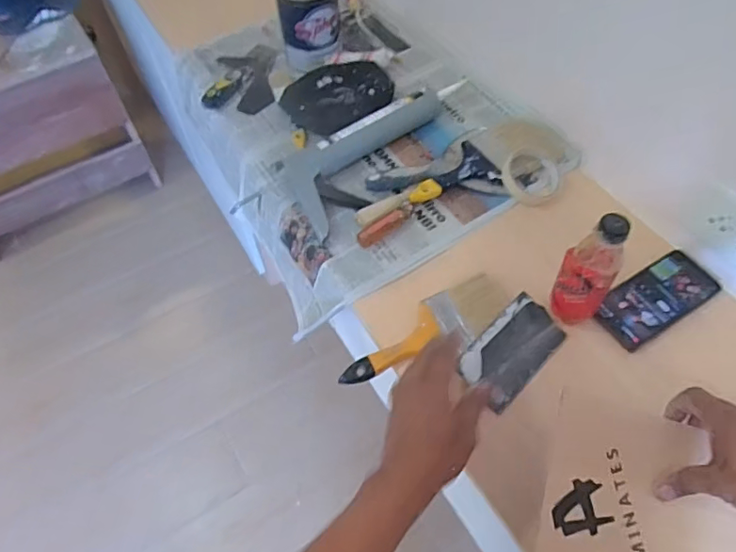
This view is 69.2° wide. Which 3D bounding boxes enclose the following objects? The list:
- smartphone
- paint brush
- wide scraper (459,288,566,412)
[{"bbox_3d":[0.375,0.028,0.695,0.169,0.008,0.076,-28,63,-16],"label":"smartphone"},{"bbox_3d":[0.076,0.070,0.665,0.235,0.022,0.080,-29,63,-14],"label":"paint brush"},{"bbox_3d":[0.178,0.089,0.651,0.138,0.008,0.074,-42,86,-20],"label":"wide scraper"}]

